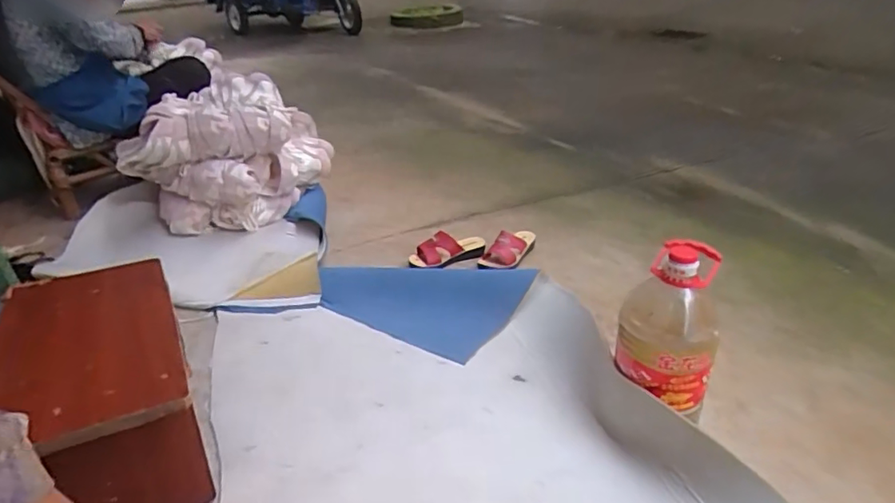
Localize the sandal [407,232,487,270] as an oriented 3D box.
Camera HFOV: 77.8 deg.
[{"bbox_3d":[0.002,-0.003,1.501,0.212,0.065,0.093,-16,32,-22],"label":"sandal"}]

